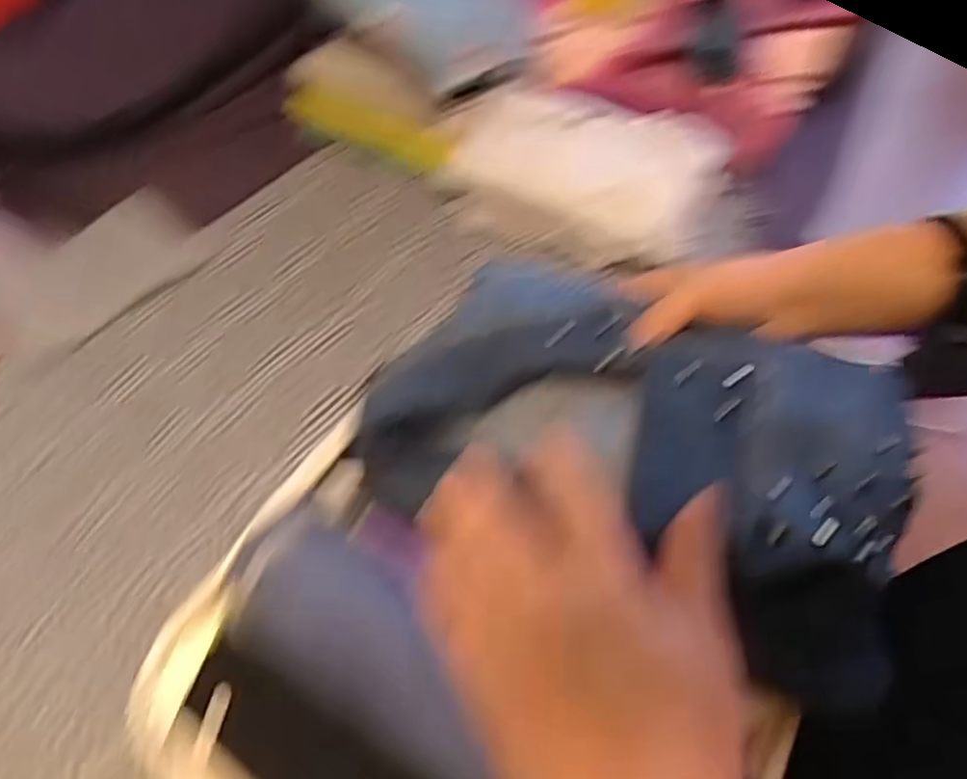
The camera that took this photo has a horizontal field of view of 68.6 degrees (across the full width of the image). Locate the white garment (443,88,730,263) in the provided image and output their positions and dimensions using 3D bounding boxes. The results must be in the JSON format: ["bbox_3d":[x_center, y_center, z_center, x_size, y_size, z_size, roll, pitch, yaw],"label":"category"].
[{"bbox_3d":[0.124,-0.296,0.920,0.332,0.094,0.195,27,57,25],"label":"white garment"}]

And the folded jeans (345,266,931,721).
[{"bbox_3d":[0.083,0.016,0.393,0.276,0.052,0.204,18,53,19],"label":"folded jeans"}]

